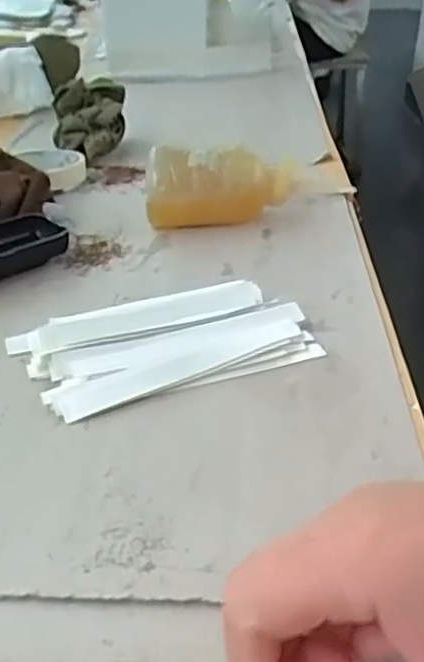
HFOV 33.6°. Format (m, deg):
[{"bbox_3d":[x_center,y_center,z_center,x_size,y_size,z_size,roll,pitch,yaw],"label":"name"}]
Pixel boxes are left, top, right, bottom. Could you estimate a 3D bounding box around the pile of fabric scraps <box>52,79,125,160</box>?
[{"bbox_3d":[-0.130,-0.223,0.749,0.076,0.068,0.082,-5,33,-7],"label":"pile of fabric scraps"}]

